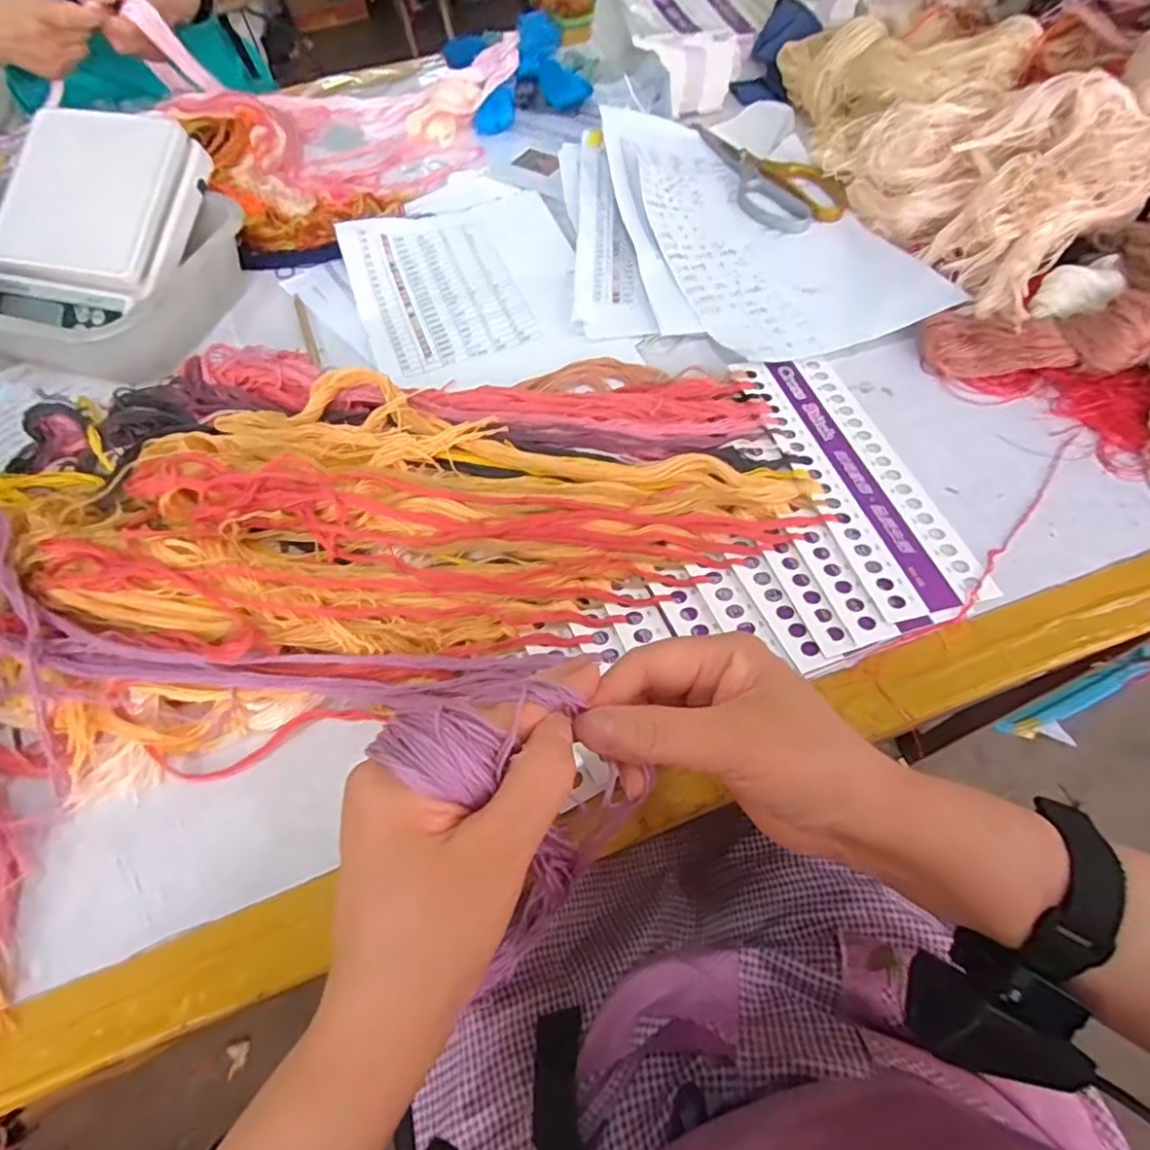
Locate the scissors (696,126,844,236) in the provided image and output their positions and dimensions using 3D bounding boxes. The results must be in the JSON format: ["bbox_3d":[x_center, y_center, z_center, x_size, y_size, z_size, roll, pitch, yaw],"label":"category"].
[{"bbox_3d":[0.192,-0.417,0.635,0.093,0.013,0.195,-21,62,-8],"label":"scissors"}]

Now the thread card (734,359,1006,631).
[{"bbox_3d":[0.196,-0.074,0.438,0.081,0.004,0.230,-12,59,-12],"label":"thread card"}]

